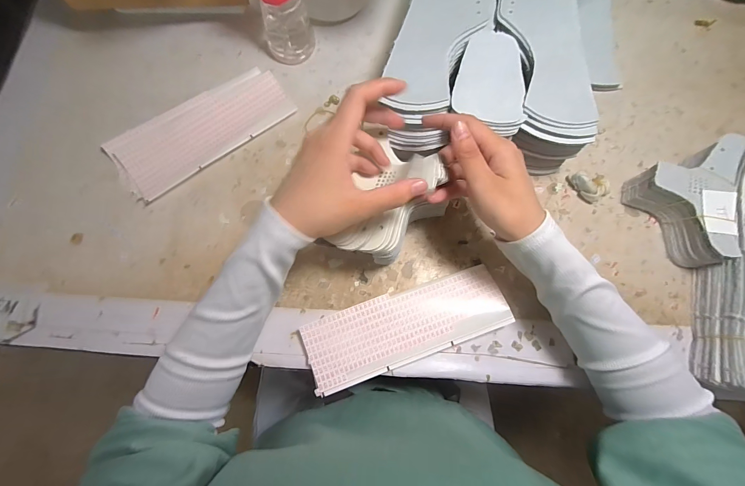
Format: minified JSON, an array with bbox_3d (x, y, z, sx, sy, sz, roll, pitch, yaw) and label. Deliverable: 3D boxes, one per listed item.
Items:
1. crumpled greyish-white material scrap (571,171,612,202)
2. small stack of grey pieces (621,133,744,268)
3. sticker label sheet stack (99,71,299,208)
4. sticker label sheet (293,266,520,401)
[{"bbox_3d":[0.248,-0.066,0.373,0.031,0.019,0.038,-29,78,-7],"label":"crumpled greyish-white material scrap"},{"bbox_3d":[0.351,-0.048,0.349,0.111,0.053,0.109,-31,78,-7],"label":"small stack of grey pieces"},{"bbox_3d":[-0.202,-0.136,0.389,0.210,0.018,0.084,-36,79,-8],"label":"sticker label sheet stack"},{"bbox_3d":[0.033,0.084,0.334,0.201,0.022,0.068,-20,77,-5],"label":"sticker label sheet"}]

